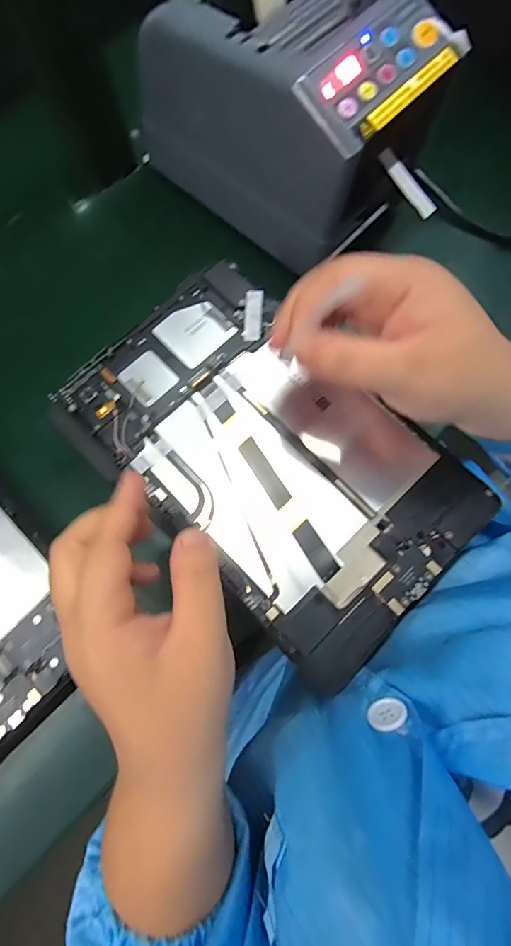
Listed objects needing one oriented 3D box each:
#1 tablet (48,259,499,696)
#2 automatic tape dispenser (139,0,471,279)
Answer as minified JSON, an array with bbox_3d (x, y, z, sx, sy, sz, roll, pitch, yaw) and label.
[{"bbox_3d":[0.007,-0.014,0.271,0.237,0.008,0.146,43,80,13],"label":"tablet"},{"bbox_3d":[0.027,-0.248,0.301,0.222,0.135,0.107,41,79,12],"label":"automatic tape dispenser"}]

